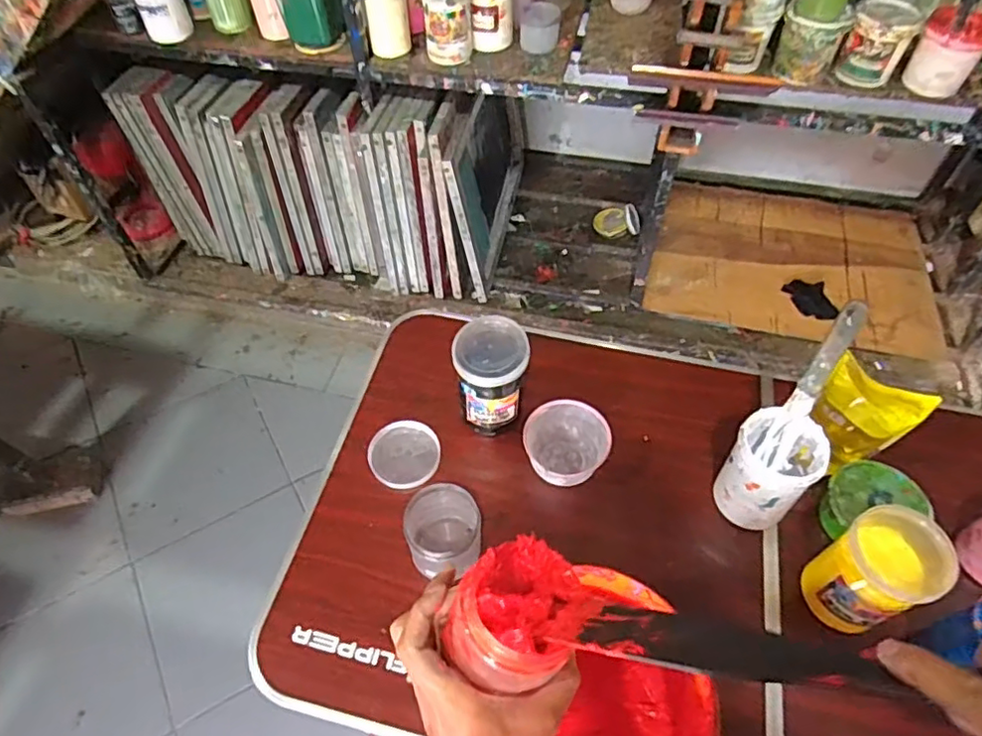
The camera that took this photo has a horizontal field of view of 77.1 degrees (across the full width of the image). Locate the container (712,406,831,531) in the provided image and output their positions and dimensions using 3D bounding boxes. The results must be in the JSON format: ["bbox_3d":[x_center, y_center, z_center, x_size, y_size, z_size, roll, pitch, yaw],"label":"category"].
[{"bbox_3d":[0.343,0.128,0.770,0.095,0.139,0.099,0,54,1],"label":"container"}]

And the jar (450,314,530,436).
[{"bbox_3d":[0.003,0.016,0.852,0.097,0.167,0.089,0,54,1],"label":"jar"}]

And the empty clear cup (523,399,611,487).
[{"bbox_3d":[0.101,0.107,0.859,0.109,0.072,0.108,0,54,1],"label":"empty clear cup"}]

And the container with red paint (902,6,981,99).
[{"bbox_3d":[0.926,-0.631,1.260,0.125,0.143,0.143,33,61,23],"label":"container with red paint"}]

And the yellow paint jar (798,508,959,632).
[{"bbox_3d":[0.427,0.230,0.694,0.099,0.144,0.094,0,54,1],"label":"yellow paint jar"}]

